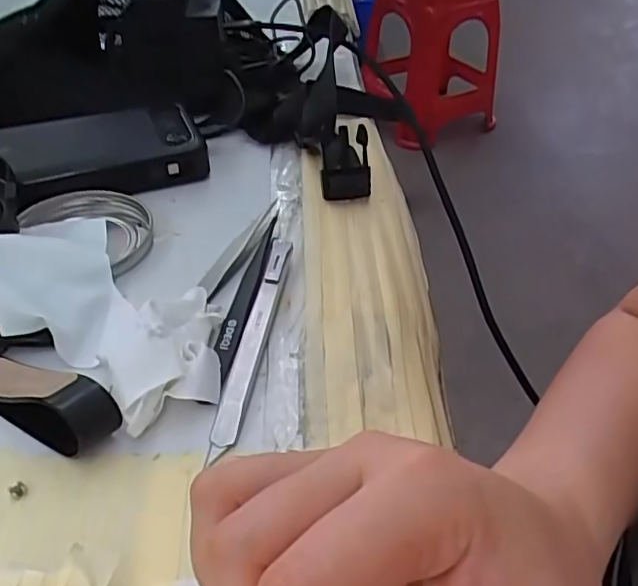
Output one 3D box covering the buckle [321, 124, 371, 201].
[{"bbox_3d":[0.016,-0.078,0.373,0.030,0.042,0.012,-6,12,-10],"label":"buckle"}]

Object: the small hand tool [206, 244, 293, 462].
[{"bbox_3d":[-0.030,0.016,0.296,0.012,0.006,0.137,7,42,6],"label":"small hand tool"}]

